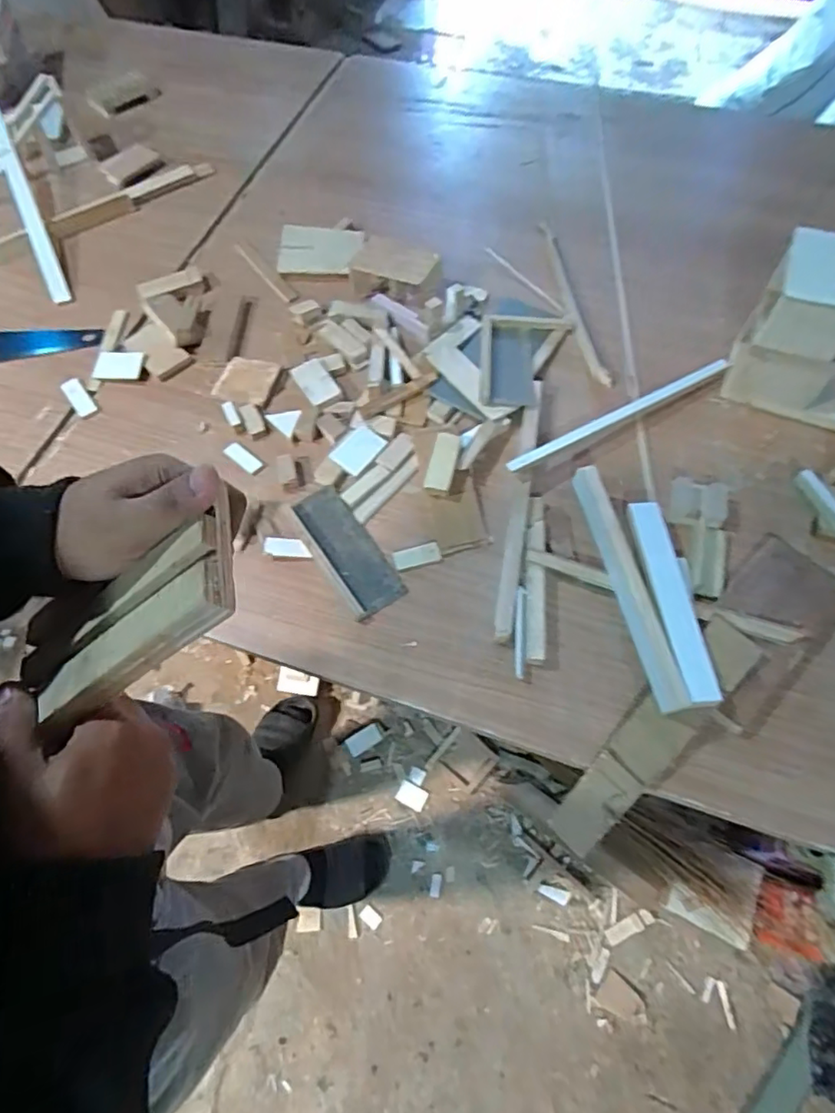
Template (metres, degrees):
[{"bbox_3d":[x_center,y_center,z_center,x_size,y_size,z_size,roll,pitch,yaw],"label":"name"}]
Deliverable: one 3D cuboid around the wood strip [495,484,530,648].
[{"bbox_3d":[0.109,0.003,0.671,0.020,0.020,0.195,9,65,7],"label":"wood strip"}]

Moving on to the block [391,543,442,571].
[{"bbox_3d":[0.000,0.000,0.685,0.054,0.006,0.024,-13,65,-4],"label":"block"}]

